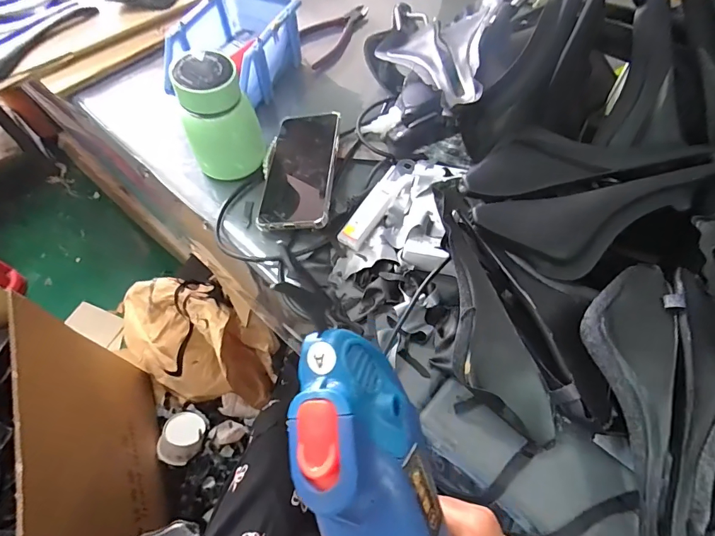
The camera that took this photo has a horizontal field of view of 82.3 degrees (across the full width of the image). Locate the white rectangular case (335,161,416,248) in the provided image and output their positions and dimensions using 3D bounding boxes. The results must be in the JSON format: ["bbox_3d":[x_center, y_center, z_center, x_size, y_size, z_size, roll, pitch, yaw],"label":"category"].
[{"bbox_3d":[0.025,-0.073,0.442,0.026,0.017,0.125,31,65,16],"label":"white rectangular case"}]

